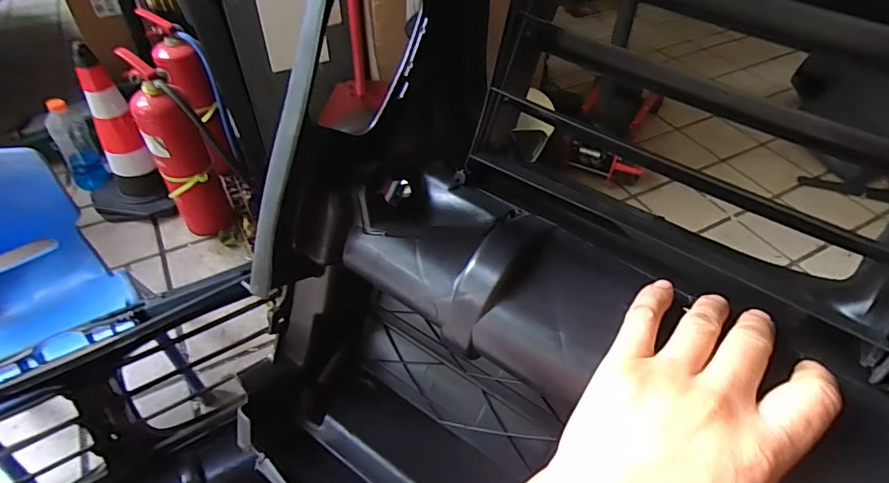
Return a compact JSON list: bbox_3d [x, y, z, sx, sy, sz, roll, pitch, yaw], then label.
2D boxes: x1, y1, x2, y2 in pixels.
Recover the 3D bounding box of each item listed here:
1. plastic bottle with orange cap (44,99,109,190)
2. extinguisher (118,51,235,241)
[{"bbox_3d":[-1.037,-0.259,1.419,0.094,0.258,0.112,-26,53,-24],"label":"plastic bottle with orange cap"},{"bbox_3d":[-0.644,-0.217,1.270,0.166,0.444,0.121,-20,50,-19],"label":"extinguisher"}]

